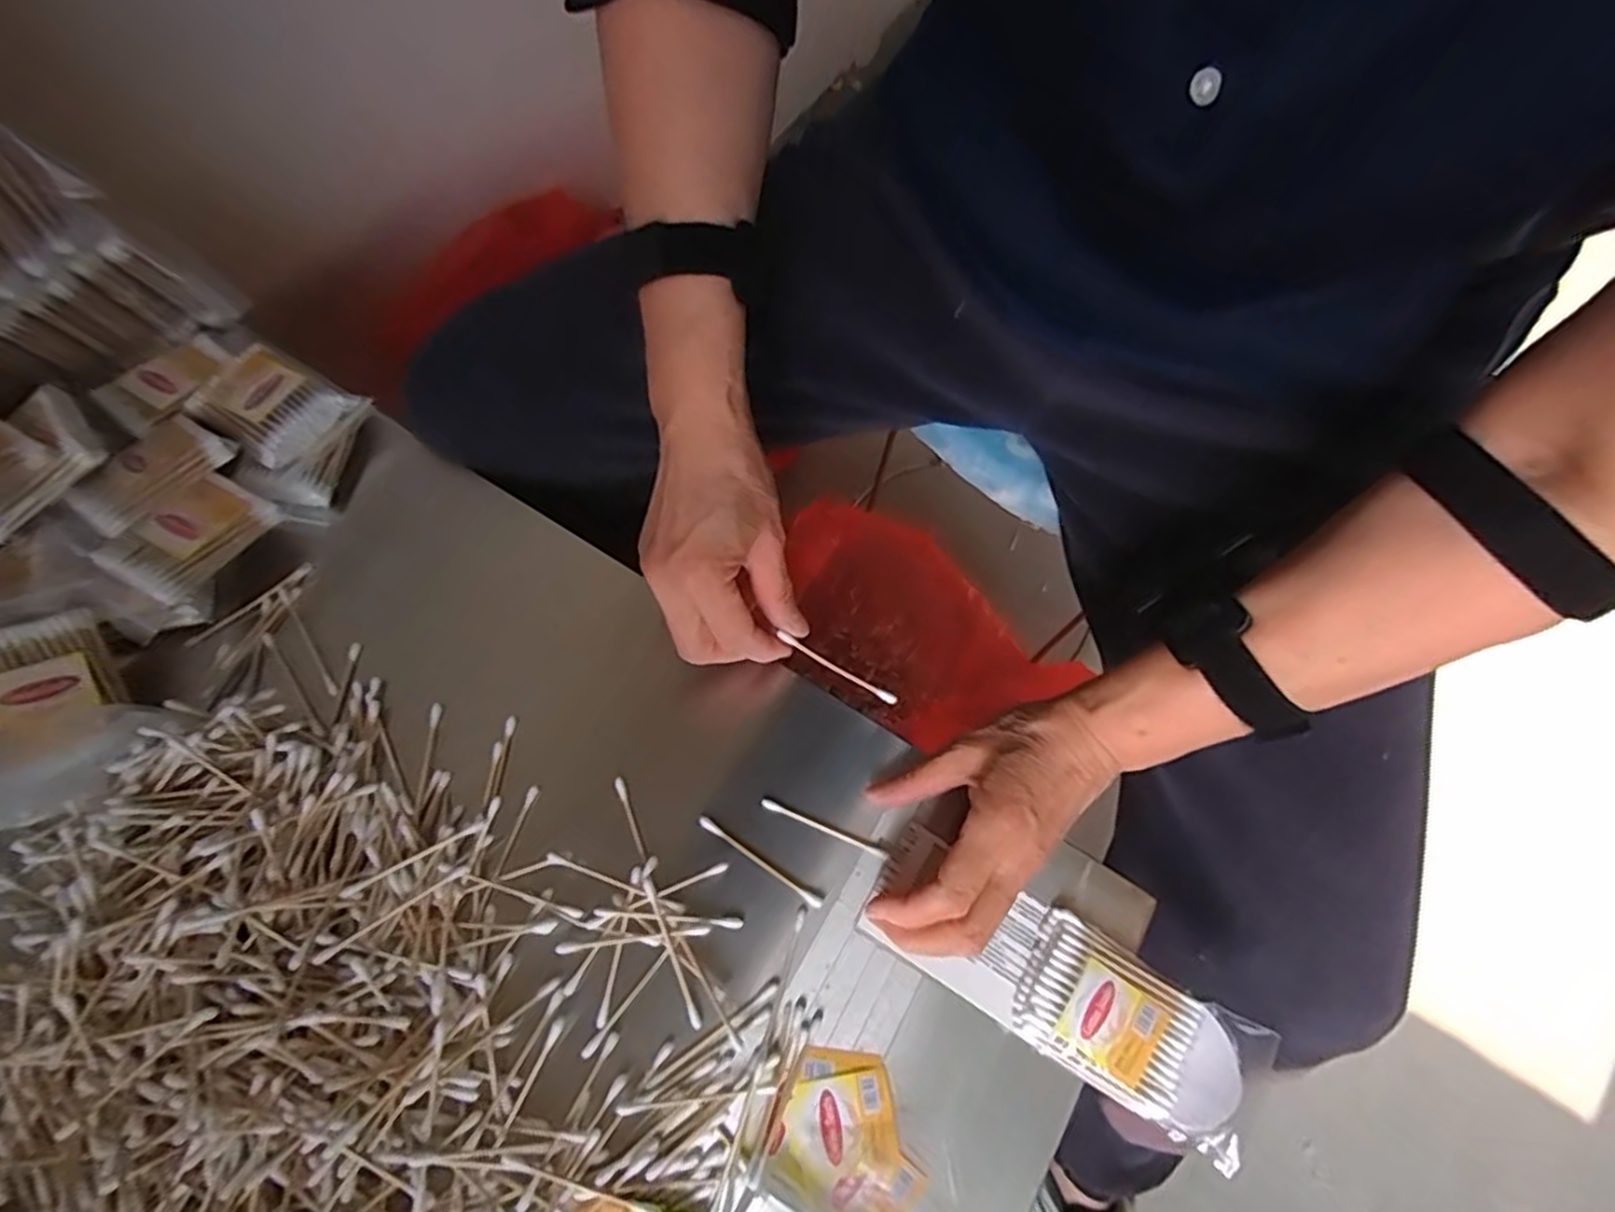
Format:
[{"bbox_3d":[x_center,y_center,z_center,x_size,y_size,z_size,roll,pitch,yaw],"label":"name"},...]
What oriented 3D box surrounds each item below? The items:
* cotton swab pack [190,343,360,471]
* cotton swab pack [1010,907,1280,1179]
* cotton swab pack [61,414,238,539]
[{"bbox_3d":[-0.315,-0.120,0.427,0.072,0.017,0.057,32,71,10],"label":"cotton swab pack"},{"bbox_3d":[0.159,0.206,0.353,0.112,0.014,0.063,30,70,9],"label":"cotton swab pack"},{"bbox_3d":[-0.361,-0.073,0.399,0.041,0.009,0.075,36,71,11],"label":"cotton swab pack"}]

